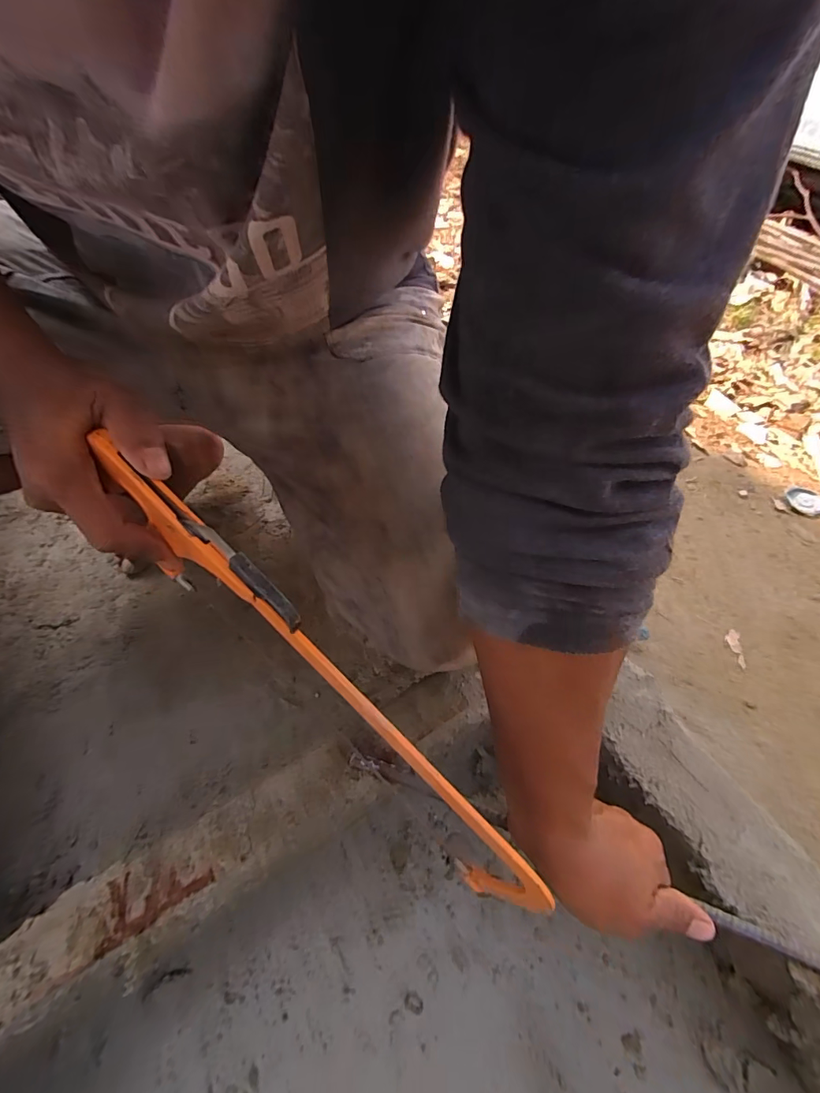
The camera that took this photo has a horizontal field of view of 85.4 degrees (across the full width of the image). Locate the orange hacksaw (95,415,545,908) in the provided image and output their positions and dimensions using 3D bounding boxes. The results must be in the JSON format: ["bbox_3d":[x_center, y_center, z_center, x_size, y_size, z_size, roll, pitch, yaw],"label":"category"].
[{"bbox_3d":[-0.059,0.091,0.289,0.388,0.099,0.027,48,65,-2],"label":"orange hacksaw"}]

